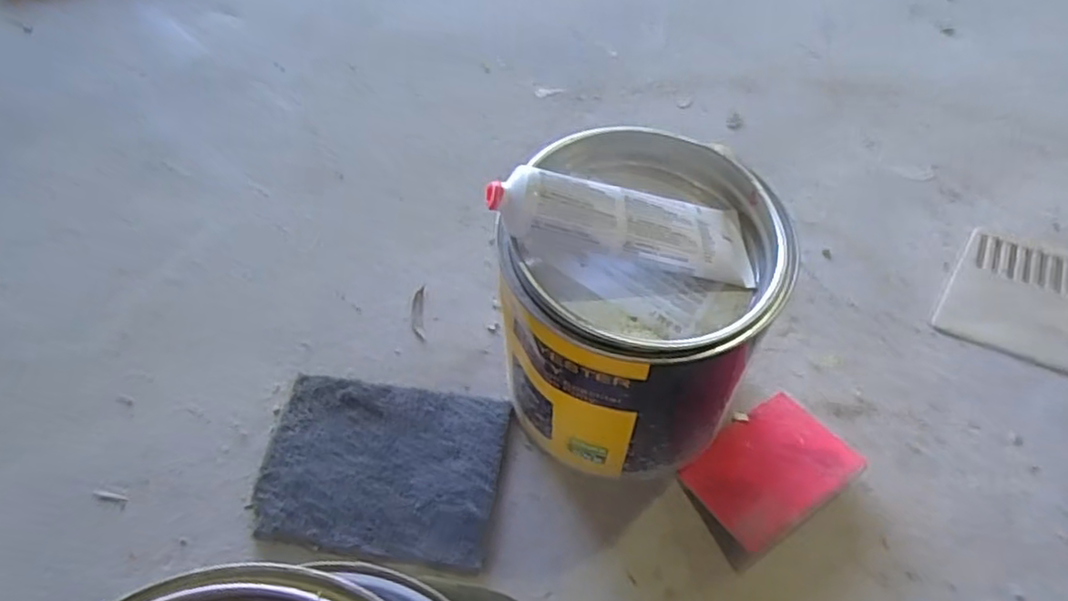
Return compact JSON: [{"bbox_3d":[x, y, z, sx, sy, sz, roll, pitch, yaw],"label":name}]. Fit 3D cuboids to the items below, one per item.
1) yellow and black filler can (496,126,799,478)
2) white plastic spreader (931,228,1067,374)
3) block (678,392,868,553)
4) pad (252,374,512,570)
[{"bbox_3d":[0.057,0.016,0.410,0.146,0.161,0.165,-1,56,-1],"label":"yellow and black filler can"},{"bbox_3d":[0.395,0.009,0.506,0.160,0.005,0.109,24,59,15],"label":"white plastic spreader"},{"bbox_3d":[0.151,0.106,0.437,0.100,0.014,0.070,-29,61,-18],"label":"block"},{"bbox_3d":[-0.097,0.105,0.439,0.149,0.013,0.111,7,56,5],"label":"pad"}]

